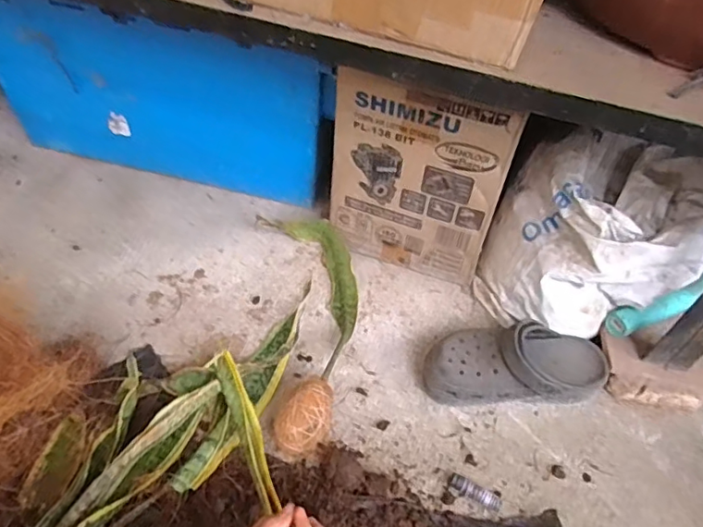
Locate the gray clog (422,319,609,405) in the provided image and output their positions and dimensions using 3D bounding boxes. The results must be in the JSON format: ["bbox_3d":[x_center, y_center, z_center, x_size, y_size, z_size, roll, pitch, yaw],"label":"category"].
[{"bbox_3d":[0.214,0.130,0.718,0.236,0.083,0.096,-1,50,-4],"label":"gray clog"}]

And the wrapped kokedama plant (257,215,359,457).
[{"bbox_3d":[-0.049,0.070,0.766,0.135,0.063,0.381,-5,51,-8],"label":"wrapped kokedama plant"}]

